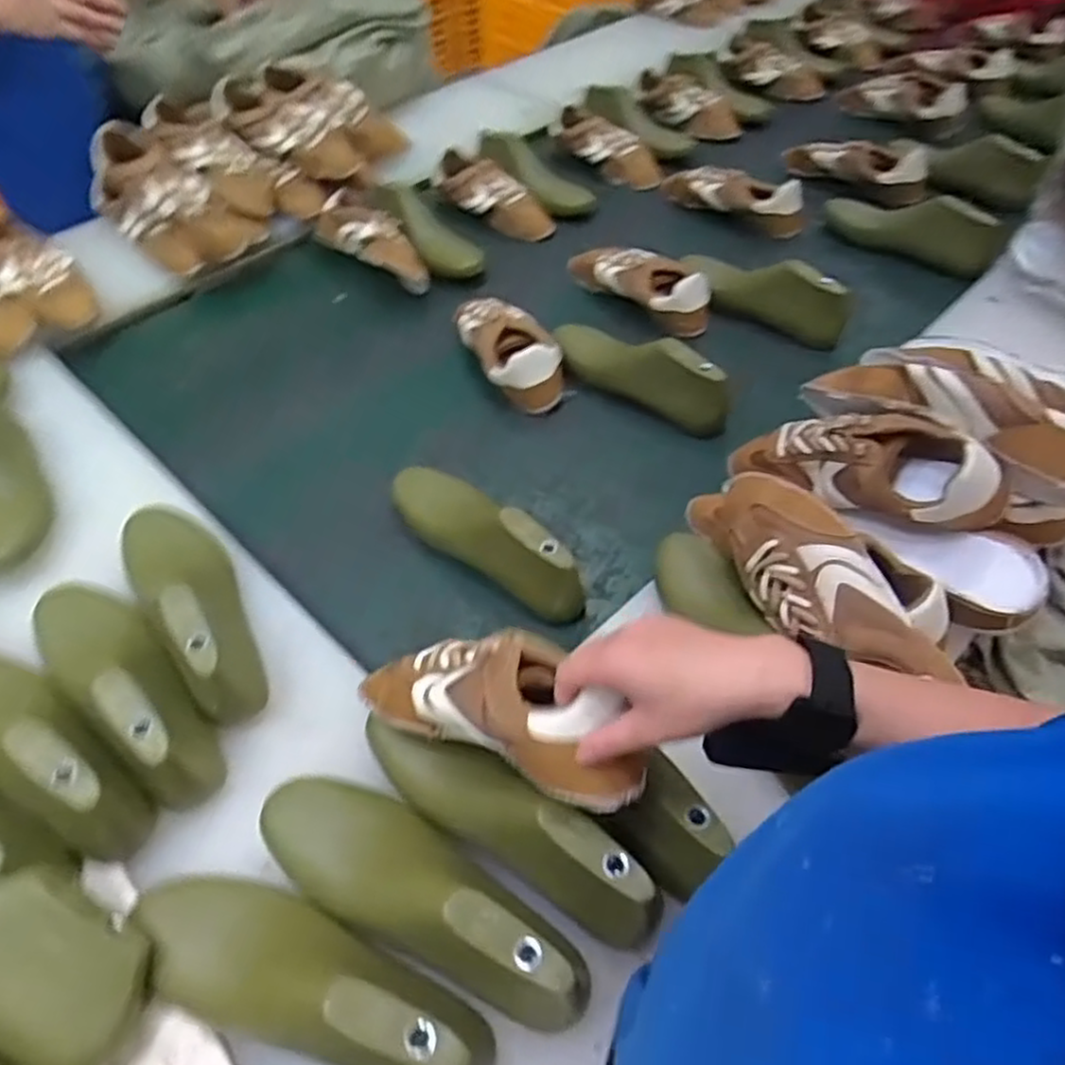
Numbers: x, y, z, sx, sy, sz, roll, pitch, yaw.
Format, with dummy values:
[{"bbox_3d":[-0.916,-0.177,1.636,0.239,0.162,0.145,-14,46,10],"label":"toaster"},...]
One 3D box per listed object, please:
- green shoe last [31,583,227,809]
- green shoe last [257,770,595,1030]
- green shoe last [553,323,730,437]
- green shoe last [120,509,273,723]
[{"bbox_3d":[-0.333,0.113,0.606,0.252,0.096,0.081,35,61,26],"label":"green shoe last"},{"bbox_3d":[-0.076,0.234,0.495,0.243,0.092,0.077,26,57,21],"label":"green shoe last"},{"bbox_3d":[0.120,-0.203,0.900,0.069,0.083,0.249,-36,59,-23],"label":"green shoe last"},{"bbox_3d":[-0.299,0.054,0.654,0.081,0.098,0.246,-27,55,-18],"label":"green shoe last"}]

